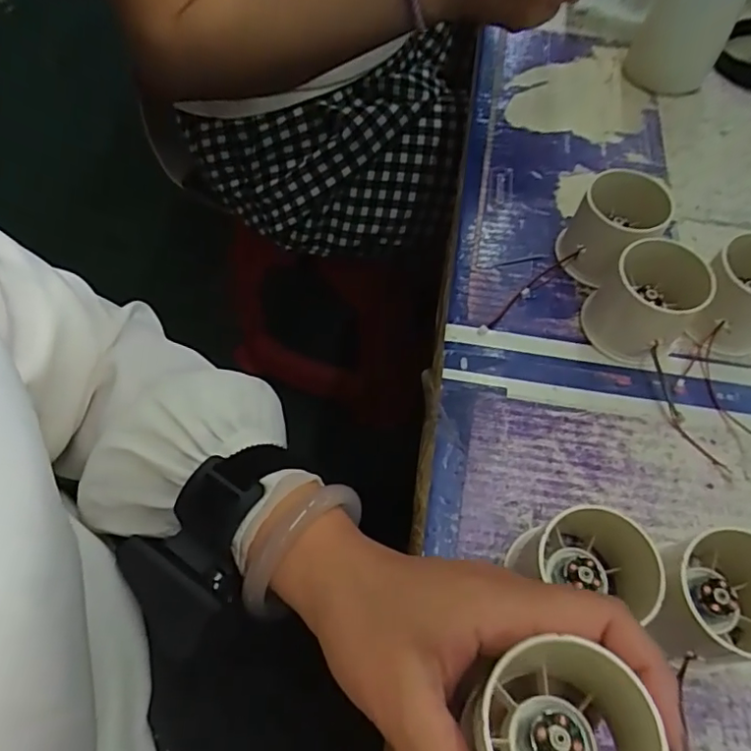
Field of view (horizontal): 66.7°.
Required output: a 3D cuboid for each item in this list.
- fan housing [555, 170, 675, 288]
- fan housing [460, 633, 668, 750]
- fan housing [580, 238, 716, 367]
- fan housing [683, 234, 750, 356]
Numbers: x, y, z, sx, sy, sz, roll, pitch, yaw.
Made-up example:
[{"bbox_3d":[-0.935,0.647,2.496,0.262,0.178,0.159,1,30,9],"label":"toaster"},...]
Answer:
[{"bbox_3d":[0.143,-0.086,0.349,0.051,0.056,0.047,0,60,-1],"label":"fan housing"},{"bbox_3d":[0.059,0.113,0.180,0.044,0.038,0.051,-23,63,-14],"label":"fan housing"},{"bbox_3d":[0.157,-0.045,0.330,0.053,0.049,0.061,33,65,17],"label":"fan housing"},{"bbox_3d":[0.213,-0.045,0.327,0.051,0.057,0.053,0,60,-1],"label":"fan housing"}]

